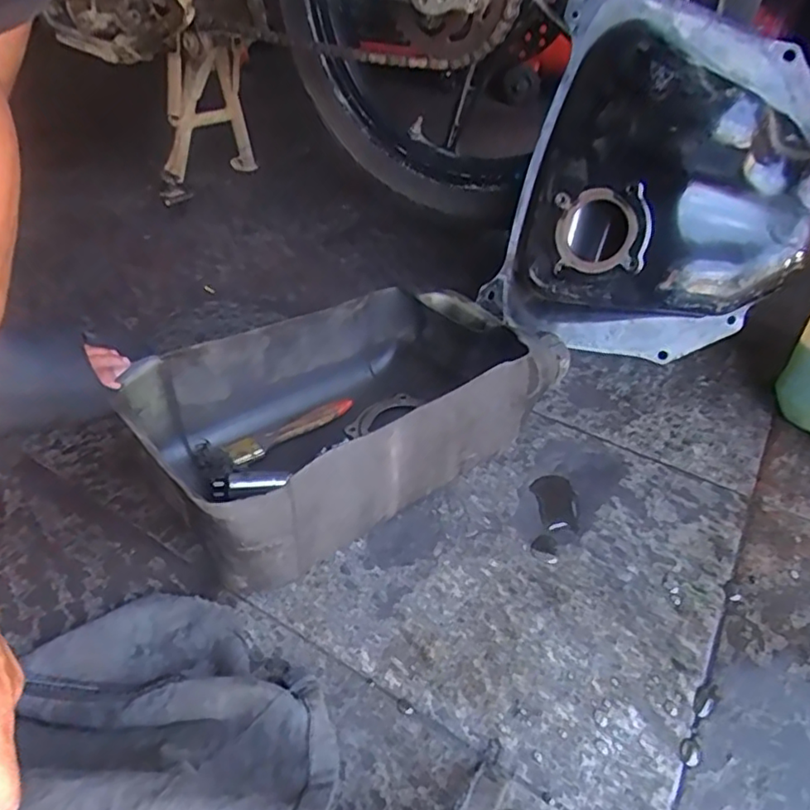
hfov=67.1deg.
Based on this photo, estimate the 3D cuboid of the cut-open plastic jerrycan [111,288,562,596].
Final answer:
[{"bbox_3d":[-0.037,0.002,0.491,0.306,0.104,0.178,-26,47,-32],"label":"cut-open plastic jerrycan"}]

